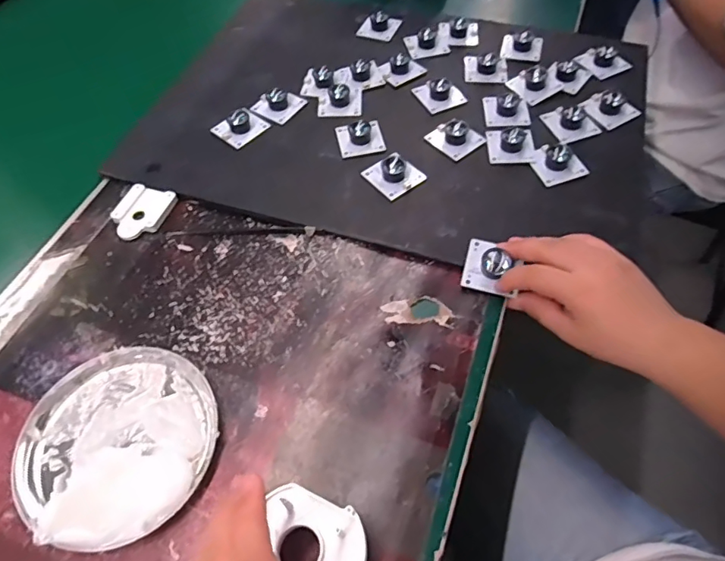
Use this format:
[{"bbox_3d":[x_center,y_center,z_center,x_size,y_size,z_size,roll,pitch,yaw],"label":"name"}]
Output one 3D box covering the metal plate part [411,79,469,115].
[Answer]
[{"bbox_3d":[0.079,-0.196,0.512,0.042,0.016,0.044,-25,59,-14],"label":"metal plate part"}]

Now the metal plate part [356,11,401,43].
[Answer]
[{"bbox_3d":[0.020,-0.305,0.590,0.043,0.024,0.042,19,59,14],"label":"metal plate part"}]

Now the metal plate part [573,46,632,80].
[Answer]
[{"bbox_3d":[0.257,-0.236,0.534,0.038,0.015,0.045,-28,60,-16],"label":"metal plate part"}]

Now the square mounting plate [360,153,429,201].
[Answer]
[{"bbox_3d":[0.028,-0.098,0.447,0.042,0.016,0.041,-32,61,-18],"label":"square mounting plate"}]

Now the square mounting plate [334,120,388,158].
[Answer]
[{"bbox_3d":[-0.002,-0.142,0.477,0.043,0.015,0.042,-11,57,-5],"label":"square mounting plate"}]

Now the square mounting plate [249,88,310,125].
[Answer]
[{"bbox_3d":[-0.087,-0.187,0.512,0.046,0.021,0.048,28,62,19],"label":"square mounting plate"}]

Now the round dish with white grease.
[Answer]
[{"bbox_3d":[-0.164,0.105,0.330,0.126,0.019,0.125,-1,57,1],"label":"round dish with white grease"}]

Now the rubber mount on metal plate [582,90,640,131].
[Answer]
[{"bbox_3d":[0.246,-0.172,0.490,0.039,0.024,0.041,-24,59,-14],"label":"rubber mount on metal plate"}]

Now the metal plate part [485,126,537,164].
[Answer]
[{"bbox_3d":[0.140,-0.132,0.464,0.043,0.014,0.046,1,57,2],"label":"metal plate part"}]

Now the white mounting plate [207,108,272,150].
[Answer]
[{"bbox_3d":[-0.121,-0.156,0.493,0.043,0.020,0.045,38,65,23],"label":"white mounting plate"}]

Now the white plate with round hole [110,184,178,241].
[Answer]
[{"bbox_3d":[-0.199,-0.061,0.444,0.047,0.009,0.054,15,58,11],"label":"white plate with round hole"}]

